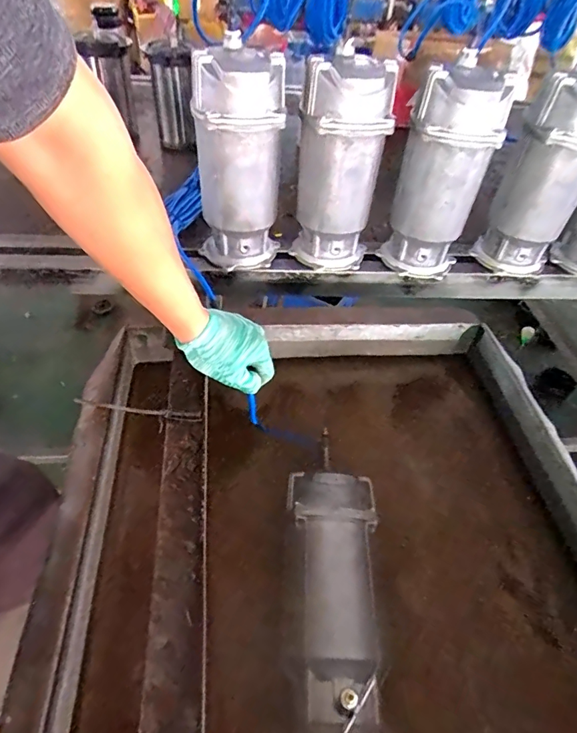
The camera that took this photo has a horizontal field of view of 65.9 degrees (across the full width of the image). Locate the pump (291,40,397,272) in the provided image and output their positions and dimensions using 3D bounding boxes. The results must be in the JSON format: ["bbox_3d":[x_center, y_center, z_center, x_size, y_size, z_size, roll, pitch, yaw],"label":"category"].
[{"bbox_3d":[0.077,-0.307,0.700,0.128,0.287,0.110,6,46,0],"label":"pump"}]

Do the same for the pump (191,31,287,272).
[{"bbox_3d":[-0.077,-0.303,0.684,0.134,0.292,0.116,2,46,-3],"label":"pump"}]

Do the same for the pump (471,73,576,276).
[{"bbox_3d":[0.410,-0.294,0.710,0.123,0.287,0.109,25,49,17],"label":"pump"}]

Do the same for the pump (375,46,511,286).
[{"bbox_3d":[0.232,-0.287,0.694,0.130,0.286,0.125,17,47,11],"label":"pump"}]

